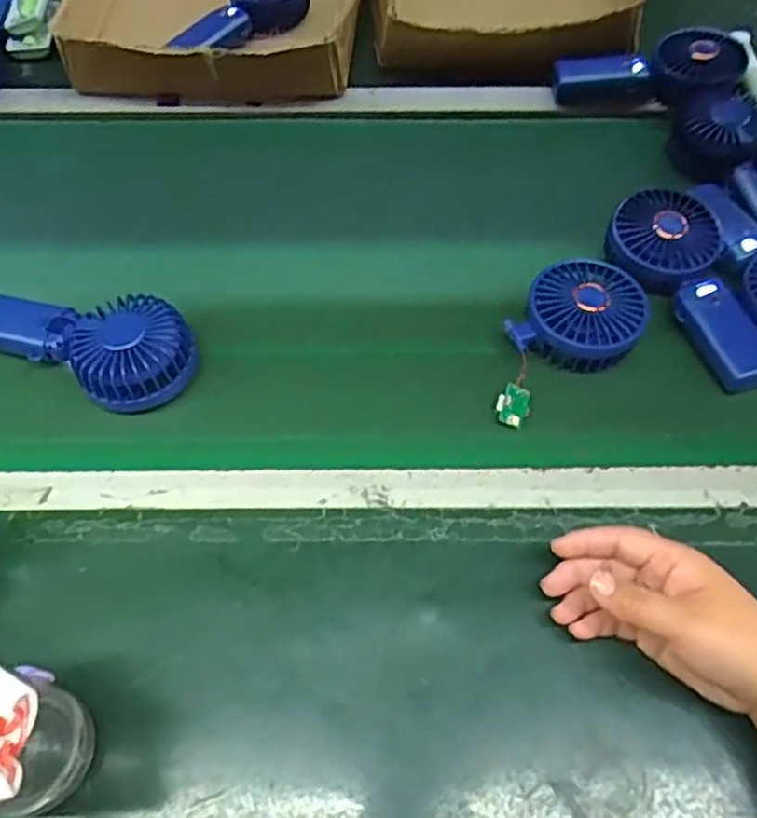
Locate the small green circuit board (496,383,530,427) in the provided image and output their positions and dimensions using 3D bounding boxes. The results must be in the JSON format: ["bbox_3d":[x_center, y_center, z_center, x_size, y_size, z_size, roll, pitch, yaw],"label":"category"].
[{"bbox_3d":[0.101,-0.003,0.523,0.025,0.009,0.031,20,78,2],"label":"small green circuit board"}]

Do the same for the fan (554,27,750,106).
[{"bbox_3d":[0.267,-0.333,0.692,0.179,0.039,0.084,-4,58,12],"label":"fan"}]

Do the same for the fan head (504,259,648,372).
[{"bbox_3d":[0.158,-0.073,0.547,0.087,0.040,0.091,0,58,-1],"label":"fan head"}]

